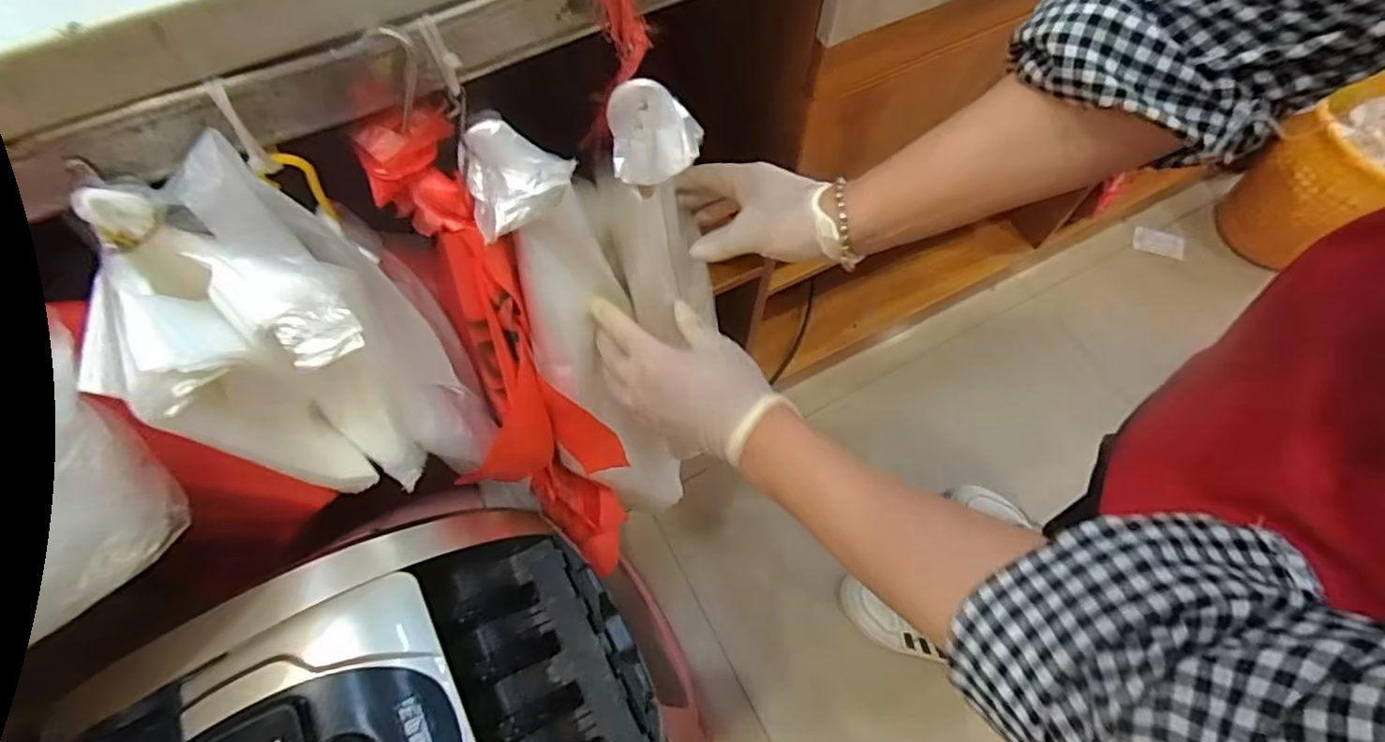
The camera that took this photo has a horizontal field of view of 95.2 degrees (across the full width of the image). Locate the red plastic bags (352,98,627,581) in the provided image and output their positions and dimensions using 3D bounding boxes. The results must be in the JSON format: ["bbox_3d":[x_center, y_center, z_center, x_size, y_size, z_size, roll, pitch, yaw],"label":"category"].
[{"bbox_3d":[-0.110,0.022,0.428,0.087,0.394,0.051,-26,48,-13],"label":"red plastic bags"}]

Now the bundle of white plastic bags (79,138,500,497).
[{"bbox_3d":[-0.193,-0.008,0.316,0.113,0.190,0.100,-28,69,-14],"label":"bundle of white plastic bags"}]

